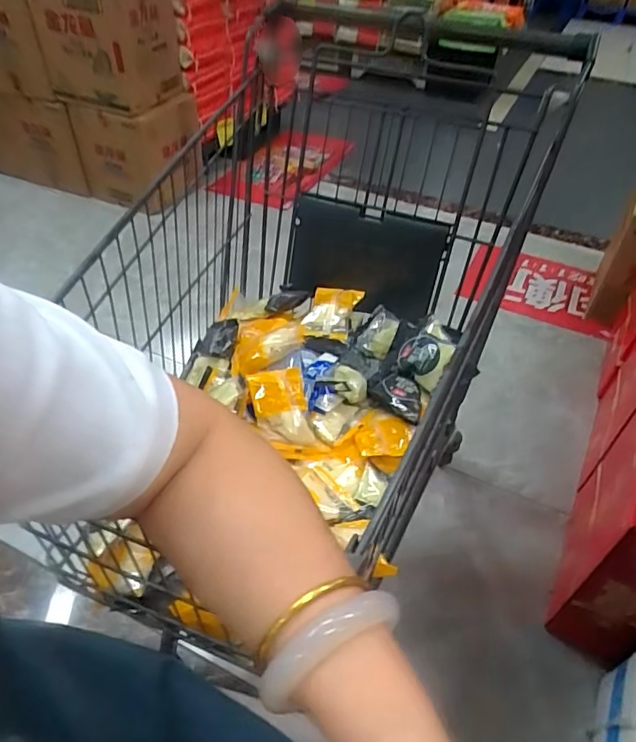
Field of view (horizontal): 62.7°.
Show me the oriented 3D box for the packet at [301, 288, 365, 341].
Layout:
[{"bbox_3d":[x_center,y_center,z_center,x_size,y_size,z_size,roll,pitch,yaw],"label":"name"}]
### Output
[{"bbox_3d":[0.019,-0.083,0.770,0.072,0.034,0.110,12,45,10],"label":"packet"}]

